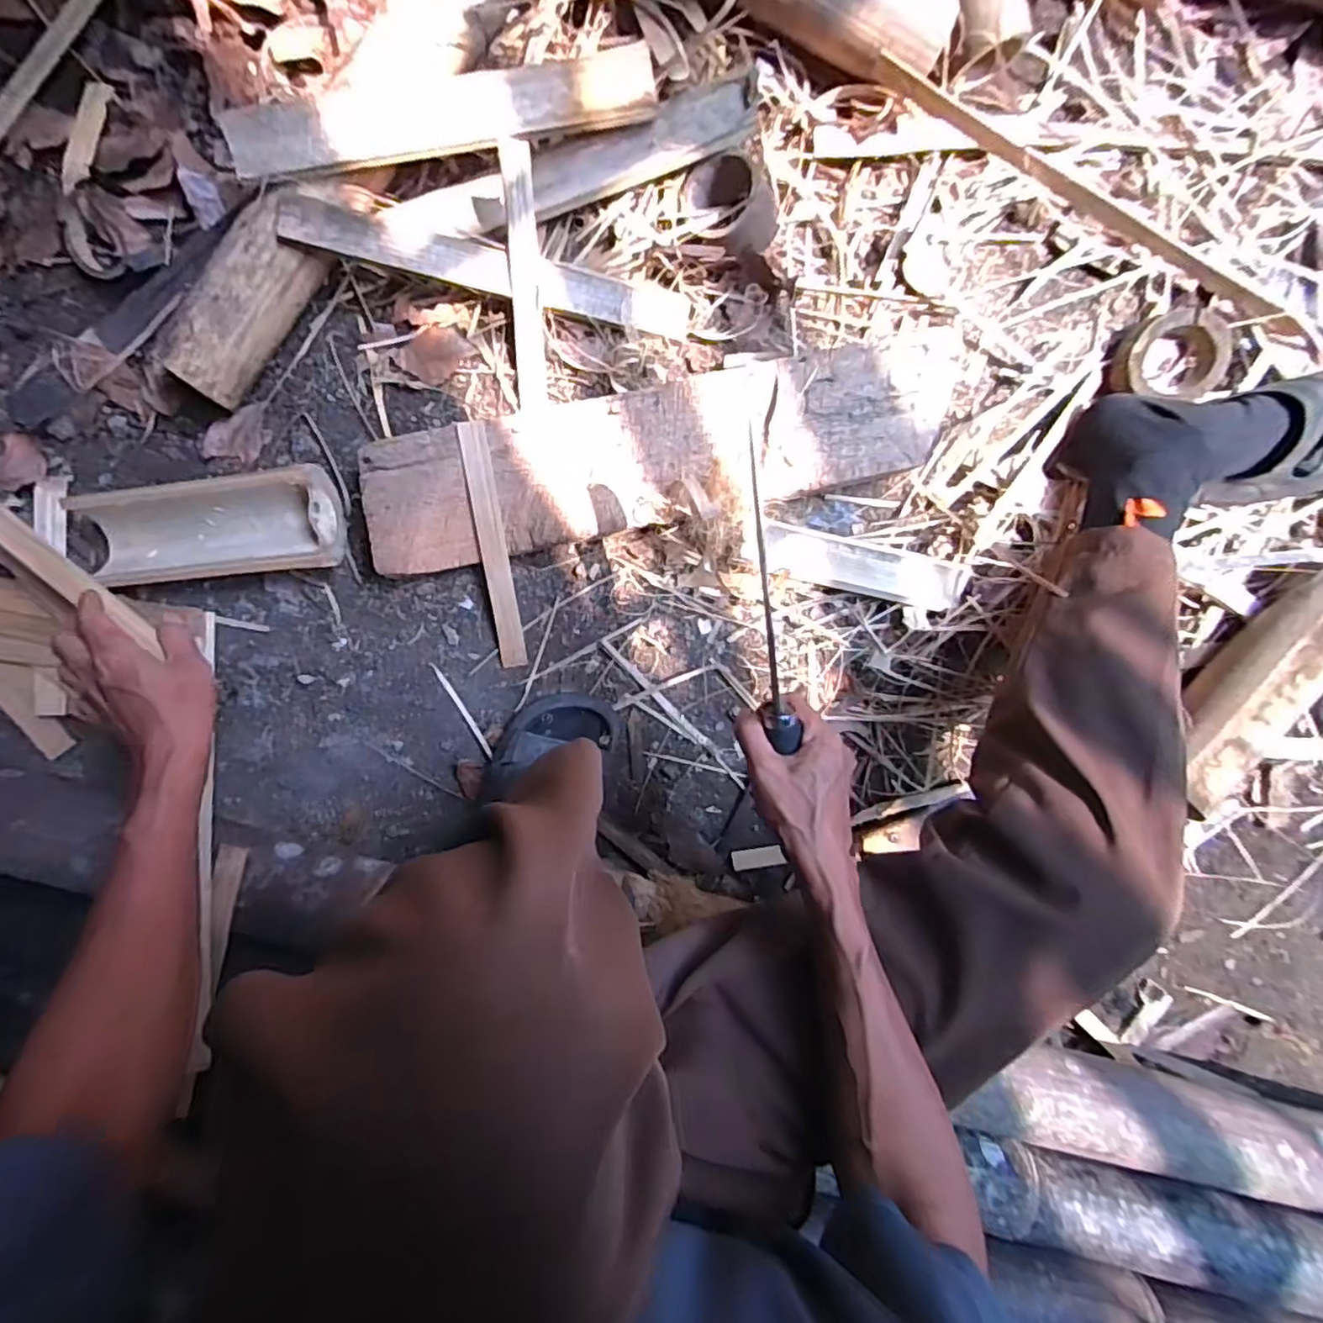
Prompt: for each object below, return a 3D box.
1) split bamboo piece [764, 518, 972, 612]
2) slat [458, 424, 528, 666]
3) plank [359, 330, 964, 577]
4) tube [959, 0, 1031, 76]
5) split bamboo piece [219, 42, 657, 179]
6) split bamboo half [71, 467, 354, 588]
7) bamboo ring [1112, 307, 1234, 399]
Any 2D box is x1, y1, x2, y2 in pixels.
[{"bbox_3d":[0.196,-0.092,0.632,0.205,0.030,0.048,12,97,-4],"label":"split bamboo piece"},{"bbox_3d":[-0.157,-0.103,0.603,0.025,0.006,0.227,-6,110,-1],"label":"slat"},{"bbox_3d":[0.000,-0.187,0.579,0.529,0.028,0.120,-11,96,0],"label":"plank"},{"bbox_3d":[0.284,-0.571,0.560,0.062,0.045,0.091,-21,98,1],"label":"tube"},{"bbox_3d":[-0.173,-0.448,0.524,0.339,0.021,0.059,-14,103,-6],"label":"split bamboo piece"},{"bbox_3d":[-0.423,-0.123,0.593,0.242,0.050,0.088,-6,98,-1],"label":"split bamboo half"},{"bbox_3d":[0.486,-0.296,0.613,0.100,0.030,0.080,1,98,-2],"label":"bamboo ring"}]

